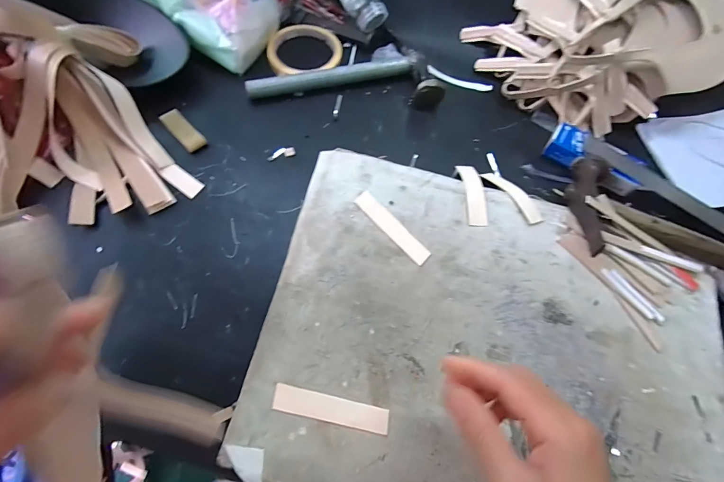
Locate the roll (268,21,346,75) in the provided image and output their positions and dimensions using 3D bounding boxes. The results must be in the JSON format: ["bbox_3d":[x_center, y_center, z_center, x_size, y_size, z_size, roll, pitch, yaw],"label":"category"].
[{"bbox_3d":[-0.074,-0.246,0.453,0.086,0.016,0.091,1,66,-3],"label":"roll"}]

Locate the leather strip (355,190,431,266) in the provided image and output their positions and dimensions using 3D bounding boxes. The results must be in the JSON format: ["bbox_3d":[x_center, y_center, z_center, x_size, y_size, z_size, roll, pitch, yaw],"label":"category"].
[{"bbox_3d":[0.029,-0.013,0.337,0.018,0.004,0.089,-40,74,-19],"label":"leather strip"}]

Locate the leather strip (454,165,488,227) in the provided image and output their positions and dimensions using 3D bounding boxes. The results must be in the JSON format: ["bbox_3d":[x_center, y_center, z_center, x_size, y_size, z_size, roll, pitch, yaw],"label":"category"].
[{"bbox_3d":[0.116,-0.052,0.369,0.023,0.013,0.086,2,52,0],"label":"leather strip"}]

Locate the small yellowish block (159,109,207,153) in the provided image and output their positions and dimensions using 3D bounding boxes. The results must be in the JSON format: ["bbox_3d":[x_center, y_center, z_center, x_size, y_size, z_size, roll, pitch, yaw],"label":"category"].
[{"bbox_3d":[-0.199,-0.123,0.392,0.023,0.010,0.059,-41,75,-19],"label":"small yellowish block"}]

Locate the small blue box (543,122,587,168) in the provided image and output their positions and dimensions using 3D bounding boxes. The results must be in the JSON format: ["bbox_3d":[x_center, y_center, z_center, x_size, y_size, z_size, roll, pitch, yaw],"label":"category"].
[{"bbox_3d":[0.242,-0.114,0.414,0.037,0.021,0.046,33,68,10],"label":"small blue box"}]

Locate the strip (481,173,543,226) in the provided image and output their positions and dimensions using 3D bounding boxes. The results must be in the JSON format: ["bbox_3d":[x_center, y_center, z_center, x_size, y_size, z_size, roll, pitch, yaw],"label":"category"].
[{"bbox_3d":[0.159,-0.048,0.371,0.020,0.012,0.079,-26,58,-10],"label":"strip"}]

